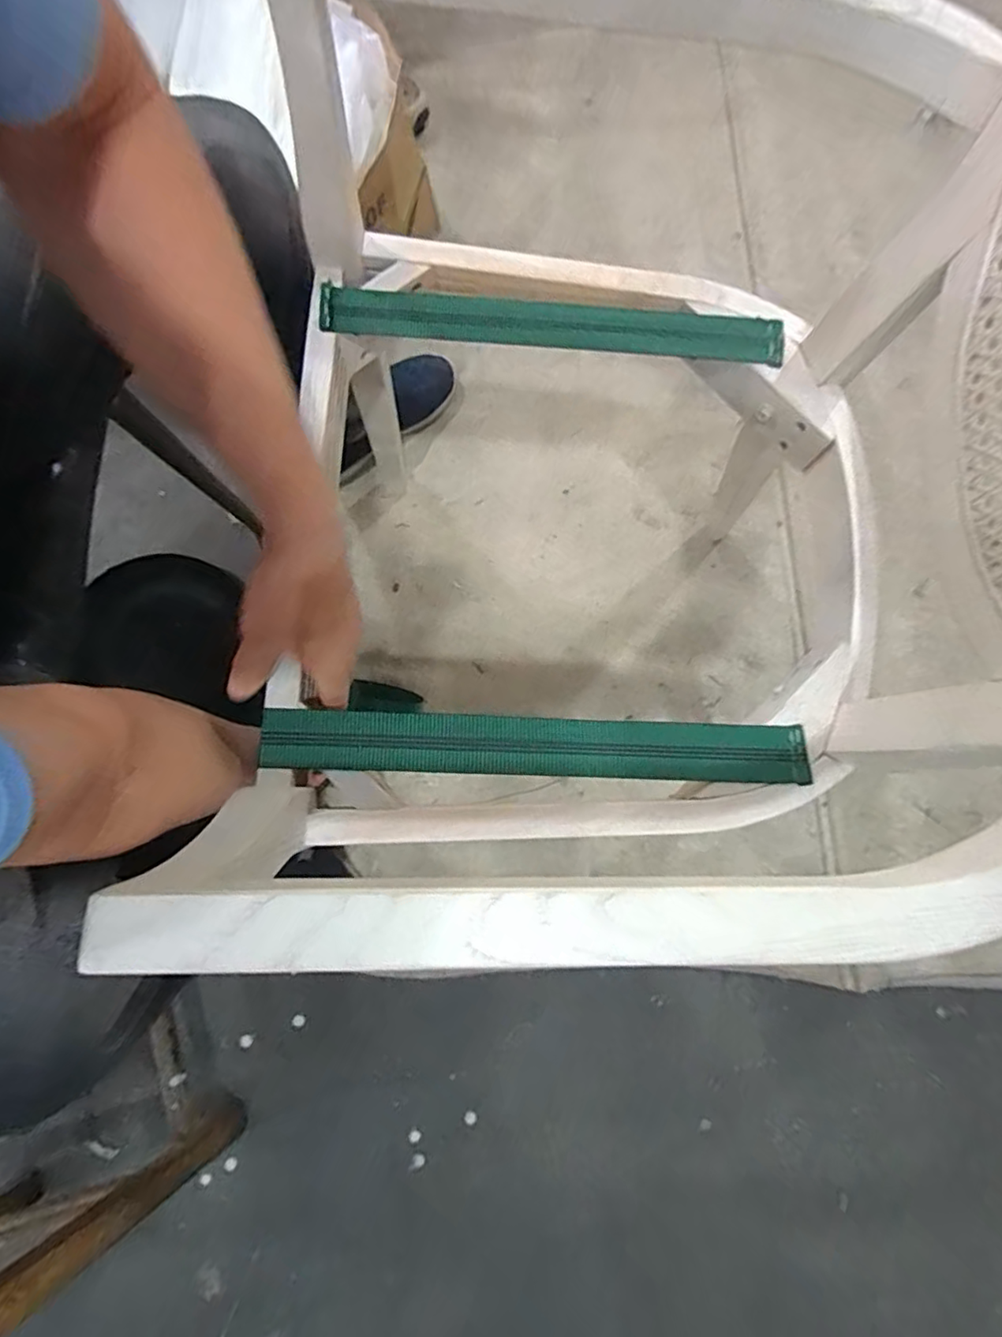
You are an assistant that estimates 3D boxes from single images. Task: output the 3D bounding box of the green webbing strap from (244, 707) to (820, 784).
[{"bbox_3d":[0.028,0.058,0.438,0.398,0.006,0.039,3,79,-2],"label":"green webbing strap"}]

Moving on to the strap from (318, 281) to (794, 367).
[{"bbox_3d":[0.045,-0.296,0.508,0.395,0.008,0.040,4,84,-2],"label":"strap"}]

